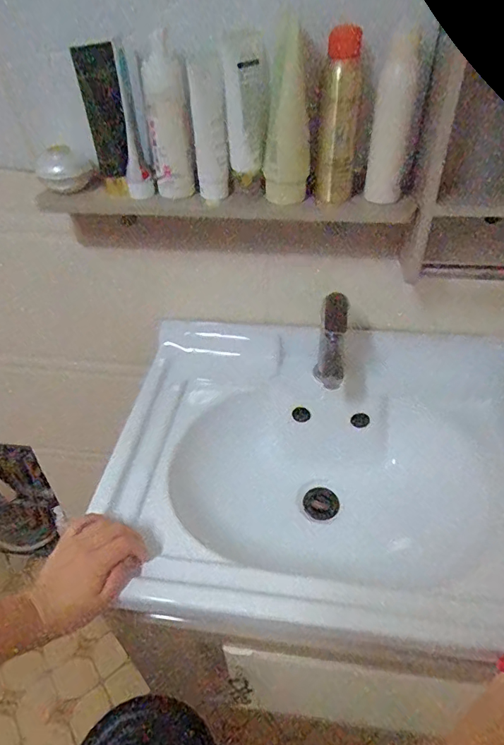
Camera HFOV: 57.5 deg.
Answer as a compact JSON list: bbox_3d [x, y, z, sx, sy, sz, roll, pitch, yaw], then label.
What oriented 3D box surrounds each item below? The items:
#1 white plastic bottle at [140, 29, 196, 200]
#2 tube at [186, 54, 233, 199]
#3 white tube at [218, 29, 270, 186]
[{"bbox_3d":[-0.099,-0.294,0.548,0.047,0.168,0.028,-5,41,-4],"label":"white plastic bottle"},{"bbox_3d":[-0.049,-0.285,0.553,0.040,0.156,0.025,-5,41,-3],"label":"tube"},{"bbox_3d":[-0.006,-0.301,0.534,0.049,0.151,0.027,-6,41,-5],"label":"white tube"}]

